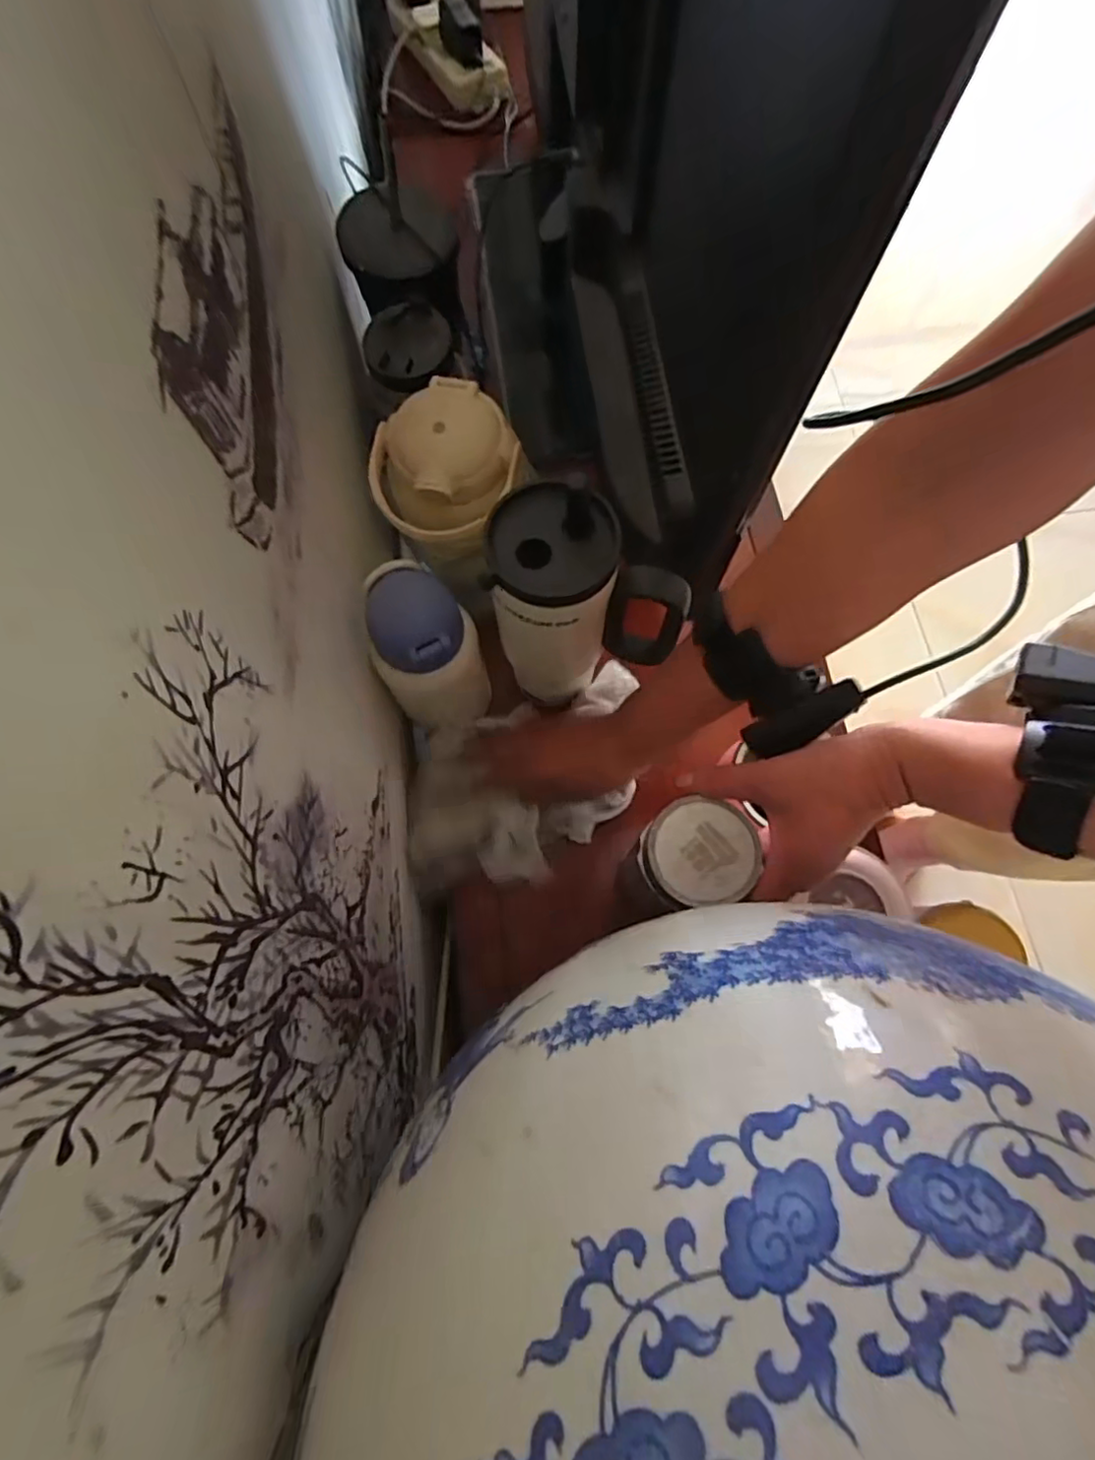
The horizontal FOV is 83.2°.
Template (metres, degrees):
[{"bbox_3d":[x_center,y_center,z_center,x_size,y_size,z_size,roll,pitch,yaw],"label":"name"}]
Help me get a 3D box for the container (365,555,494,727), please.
[{"bbox_3d":[-0.091,-0.061,0.478,0.073,0.137,0.076,0,72,1],"label":"container"}]

